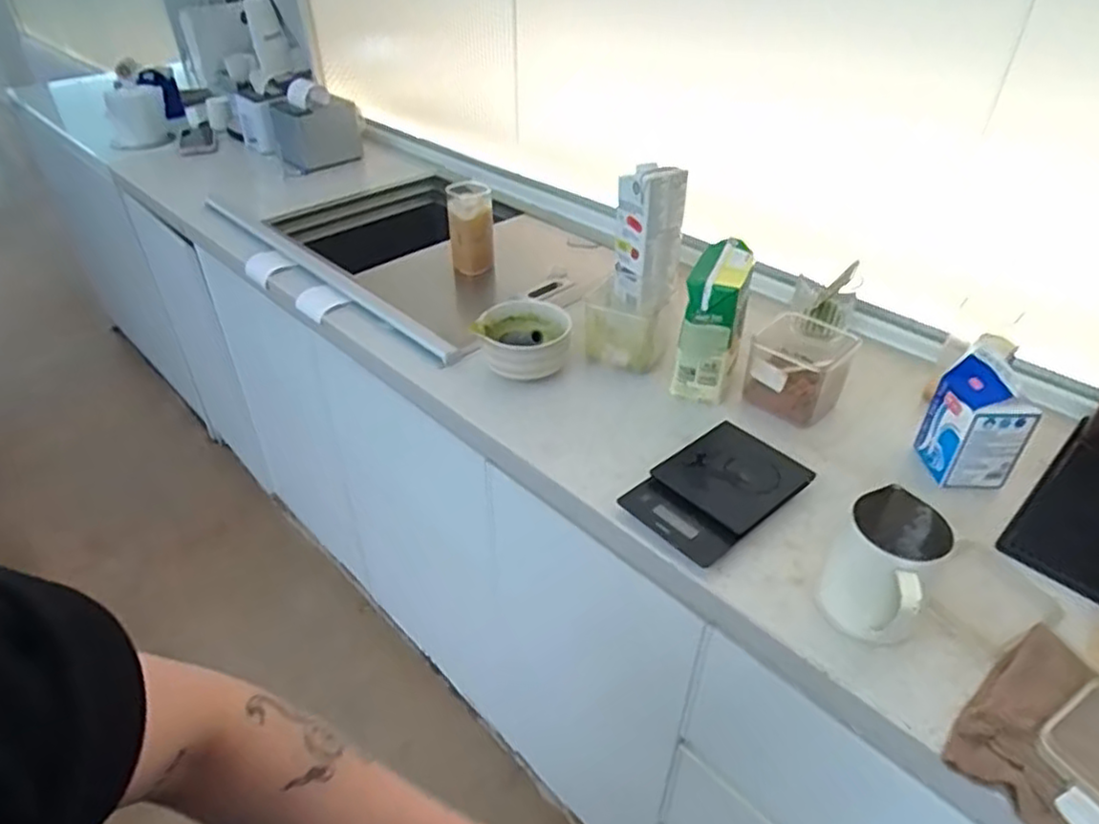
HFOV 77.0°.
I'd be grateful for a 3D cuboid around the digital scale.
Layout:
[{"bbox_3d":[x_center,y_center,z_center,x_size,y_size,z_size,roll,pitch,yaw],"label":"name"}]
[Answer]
[{"bbox_3d":[0.180,0.084,0.744,0.176,0.032,0.121,-28,46,-31],"label":"digital scale"}]

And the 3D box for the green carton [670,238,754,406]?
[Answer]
[{"bbox_3d":[0.204,-0.115,0.875,0.070,0.171,0.117,14,40,17],"label":"green carton"}]

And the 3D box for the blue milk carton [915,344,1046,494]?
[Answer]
[{"bbox_3d":[0.466,0.008,0.749,0.073,0.135,0.079,-1,38,-2],"label":"blue milk carton"}]

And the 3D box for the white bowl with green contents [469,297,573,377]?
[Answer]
[{"bbox_3d":[-0.034,-0.097,0.956,0.126,0.086,0.117,0,38,0],"label":"white bowl with green contents"}]

